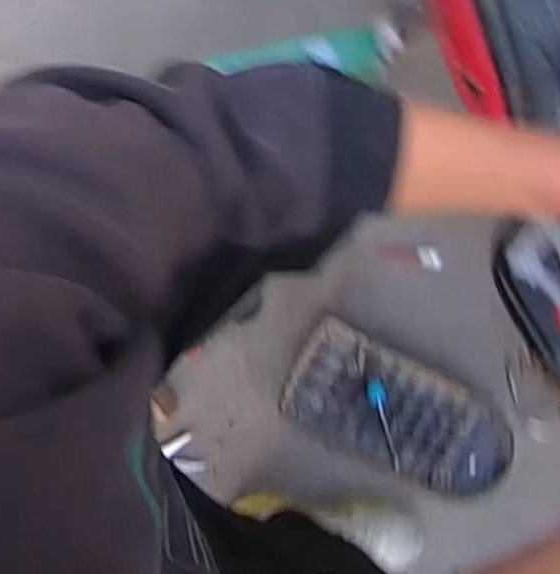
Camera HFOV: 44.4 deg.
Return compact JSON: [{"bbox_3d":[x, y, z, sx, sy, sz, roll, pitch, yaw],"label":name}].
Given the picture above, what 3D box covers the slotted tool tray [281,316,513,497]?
[{"bbox_3d":[0.165,0.179,0.949,0.317,0.043,0.150,28,88,-2],"label":"slotted tool tray"}]

